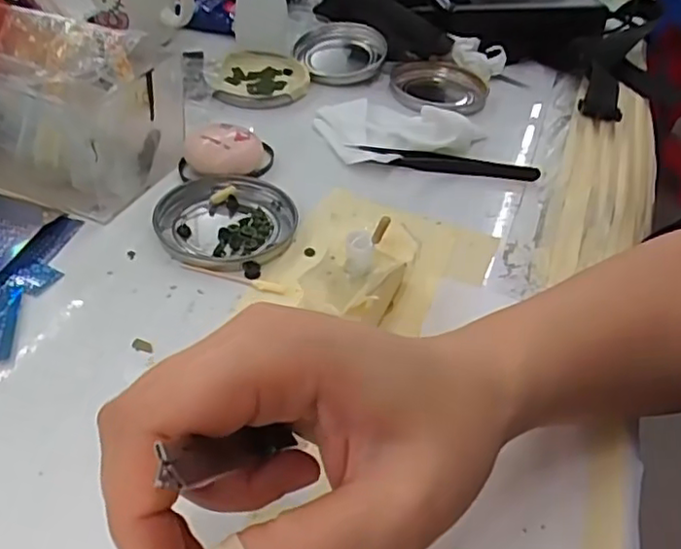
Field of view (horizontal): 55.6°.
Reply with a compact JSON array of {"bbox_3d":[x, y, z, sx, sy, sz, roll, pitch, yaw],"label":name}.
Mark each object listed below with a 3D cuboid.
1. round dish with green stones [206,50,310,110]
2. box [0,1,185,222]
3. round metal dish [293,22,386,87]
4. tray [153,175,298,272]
[{"bbox_3d":[-0.064,-0.157,0.508,0.076,0.010,0.083,-5,43,-13],"label":"round dish with green stones"},{"bbox_3d":[-0.194,-0.107,0.392,0.177,0.071,0.100,19,43,14],"label":"box"},{"bbox_3d":[-0.001,-0.191,0.546,0.075,0.021,0.090,5,41,-2],"label":"round metal dish"},{"bbox_3d":[-0.066,-0.031,0.370,0.077,0.010,0.076,4,41,-3],"label":"tray"}]

